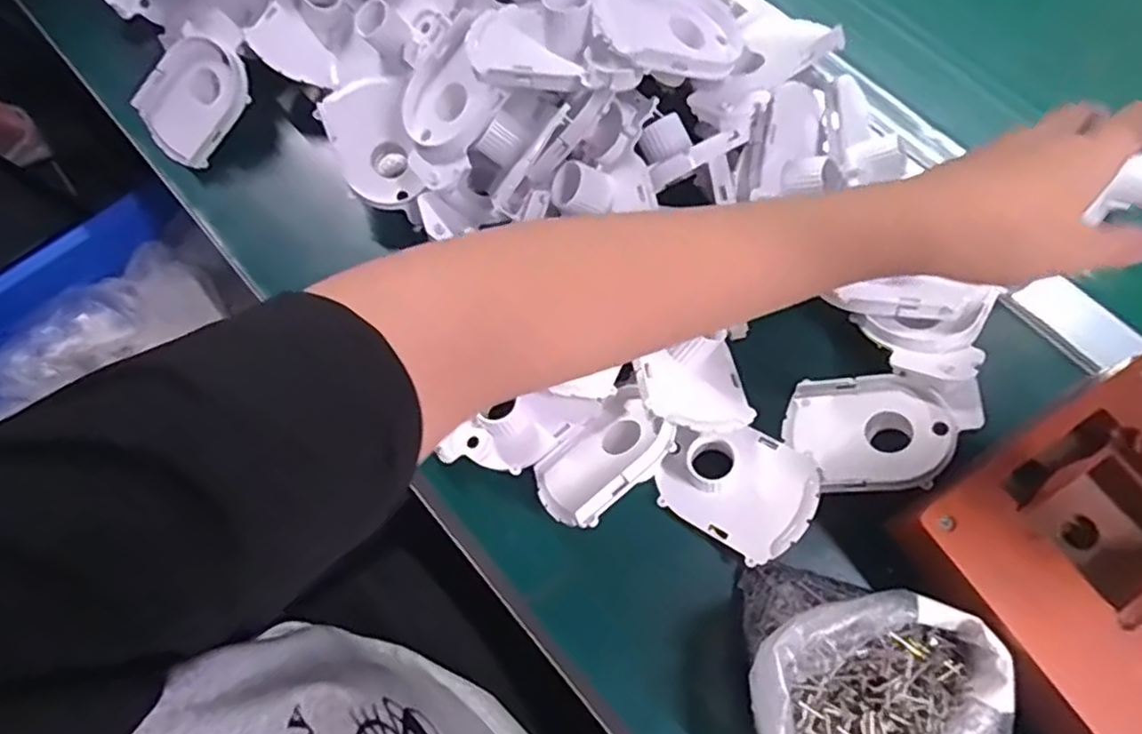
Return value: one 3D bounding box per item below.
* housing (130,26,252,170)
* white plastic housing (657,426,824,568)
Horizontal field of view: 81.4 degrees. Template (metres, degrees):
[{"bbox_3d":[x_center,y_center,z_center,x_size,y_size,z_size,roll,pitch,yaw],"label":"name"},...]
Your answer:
[{"bbox_3d":[-0.262,-0.187,0.464,0.060,0.016,0.082,40,100,-5],"label":"housing"},{"bbox_3d":[0.093,0.063,0.364,0.080,0.029,0.065,35,76,13],"label":"white plastic housing"}]

